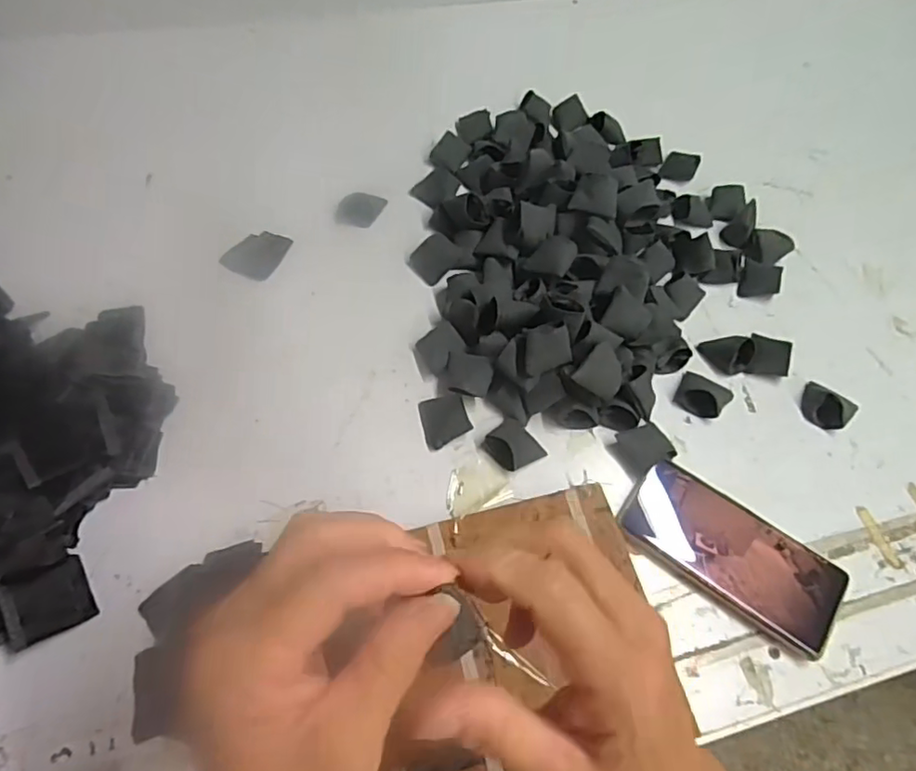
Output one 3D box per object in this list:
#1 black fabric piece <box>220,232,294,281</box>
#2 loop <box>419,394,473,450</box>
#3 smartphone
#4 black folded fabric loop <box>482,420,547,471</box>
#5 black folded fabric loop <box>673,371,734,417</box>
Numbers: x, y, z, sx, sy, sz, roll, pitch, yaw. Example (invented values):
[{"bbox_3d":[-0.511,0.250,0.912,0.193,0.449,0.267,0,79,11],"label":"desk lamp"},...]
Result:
[{"bbox_3d":[-0.191,-0.125,0.556,0.053,0.007,0.052,22,62,8],"label":"black fabric piece"},{"bbox_3d":[-0.011,0.028,0.485,0.038,0.010,0.044,-14,63,-12],"label":"loop"},{"bbox_3d":[0.206,0.124,0.447,0.160,0.016,0.075,33,64,14],"label":"smartphone"},{"bbox_3d":[0.044,0.046,0.470,0.038,0.019,0.042,-29,67,-19],"label":"black folded fabric loop"},{"bbox_3d":[0.212,0.007,0.506,0.042,0.019,0.038,30,63,12],"label":"black folded fabric loop"}]

